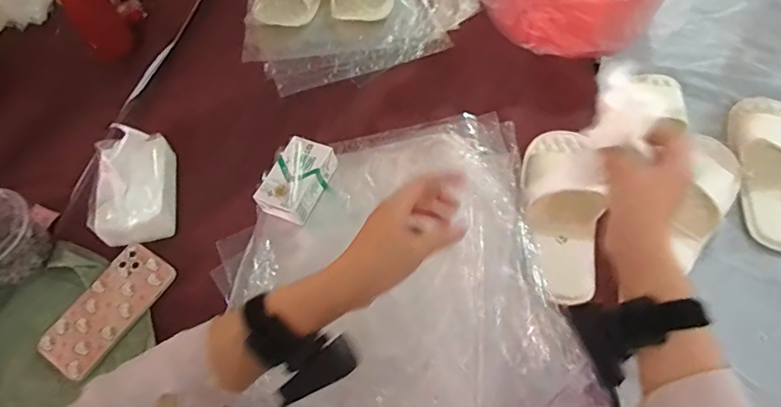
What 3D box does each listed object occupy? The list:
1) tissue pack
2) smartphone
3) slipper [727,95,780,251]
[{"bbox_3d":[-0.342,-0.033,0.614,0.096,0.120,0.138,-11,62,-4],"label":"tissue pack"},{"bbox_3d":[-0.351,0.131,0.592,0.081,0.010,0.163,30,67,16],"label":"smartphone"},{"bbox_3d":[0.511,-0.051,0.631,0.091,0.044,0.231,6,62,5],"label":"slipper"}]

